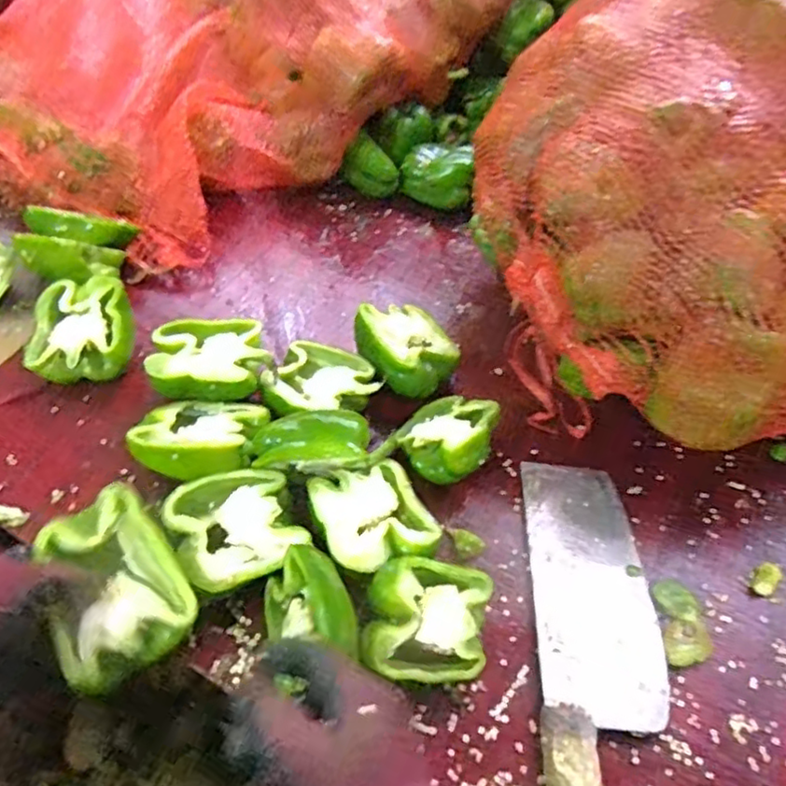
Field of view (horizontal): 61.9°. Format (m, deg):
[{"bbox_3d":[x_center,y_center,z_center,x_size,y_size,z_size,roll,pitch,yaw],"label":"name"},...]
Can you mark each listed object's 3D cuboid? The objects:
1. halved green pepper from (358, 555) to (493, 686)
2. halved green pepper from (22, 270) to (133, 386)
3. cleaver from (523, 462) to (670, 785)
[{"bbox_3d":[0.023,0.158,0.446,0.079,0.055,0.076,6,52,3],"label":"halved green pepper"},{"bbox_3d":[-0.286,-0.057,0.607,0.090,0.050,0.104,-9,53,-9],"label":"halved green pepper"},{"bbox_3d":[0.146,0.180,0.451,0.091,0.028,0.321,5,52,2],"label":"cleaver"}]

